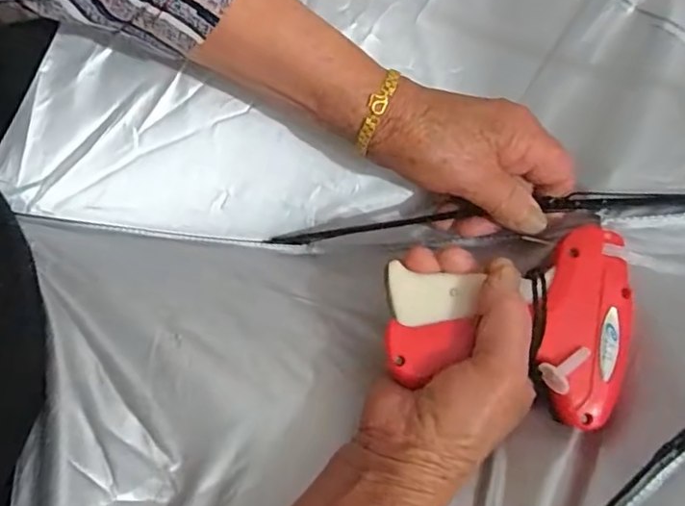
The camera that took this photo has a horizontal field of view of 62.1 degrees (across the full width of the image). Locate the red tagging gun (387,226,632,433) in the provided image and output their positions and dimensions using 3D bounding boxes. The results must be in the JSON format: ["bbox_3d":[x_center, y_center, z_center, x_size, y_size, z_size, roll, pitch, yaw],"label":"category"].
[{"bbox_3d":[0.083,0.031,0.291,0.119,0.022,0.094,8,68,3],"label":"red tagging gun"}]

